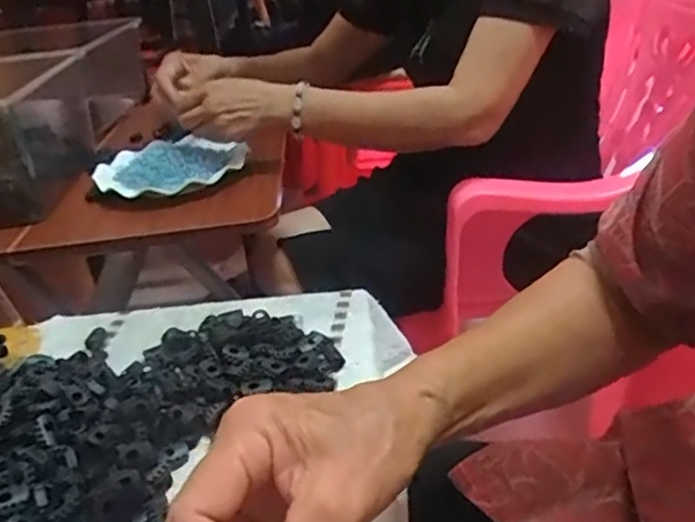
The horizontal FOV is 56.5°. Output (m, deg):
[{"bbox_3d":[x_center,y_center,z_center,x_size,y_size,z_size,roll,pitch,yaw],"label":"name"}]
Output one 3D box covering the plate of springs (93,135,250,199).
[{"bbox_3d":[-0.220,-0.123,0.804,0.178,0.035,0.127,-15,29,-16],"label":"plate of springs"}]

